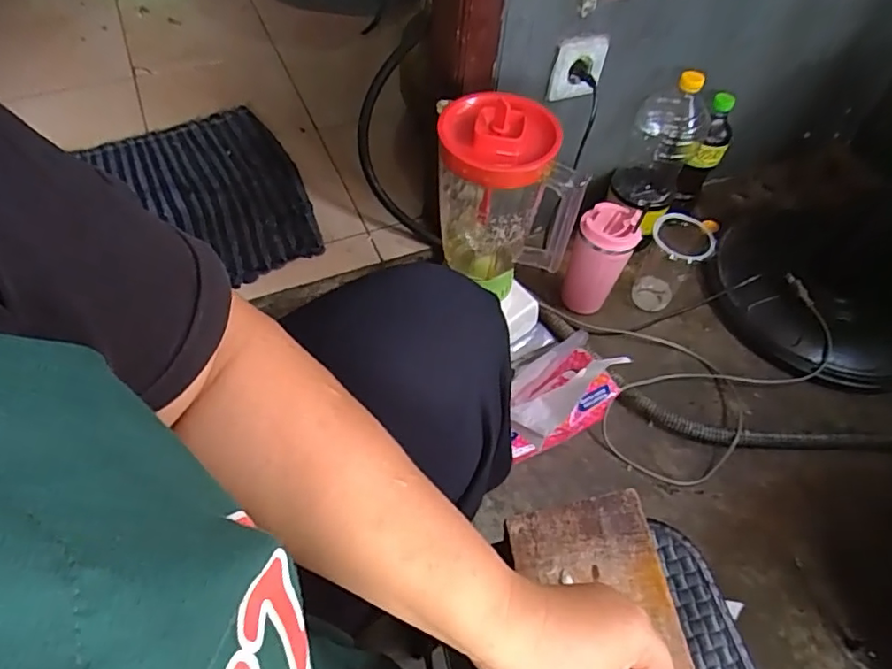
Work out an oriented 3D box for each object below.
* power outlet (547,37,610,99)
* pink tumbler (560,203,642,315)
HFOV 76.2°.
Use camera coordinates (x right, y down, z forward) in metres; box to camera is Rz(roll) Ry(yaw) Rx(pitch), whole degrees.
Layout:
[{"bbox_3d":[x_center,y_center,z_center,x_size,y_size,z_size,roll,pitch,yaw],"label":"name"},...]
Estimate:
[{"bbox_3d":[0.179,-0.358,0.772,0.083,0.084,0.012,-18,58,-17],"label":"power outlet"},{"bbox_3d":[0.228,-0.111,0.867,0.080,0.191,0.072,17,55,7],"label":"pink tumbler"}]

